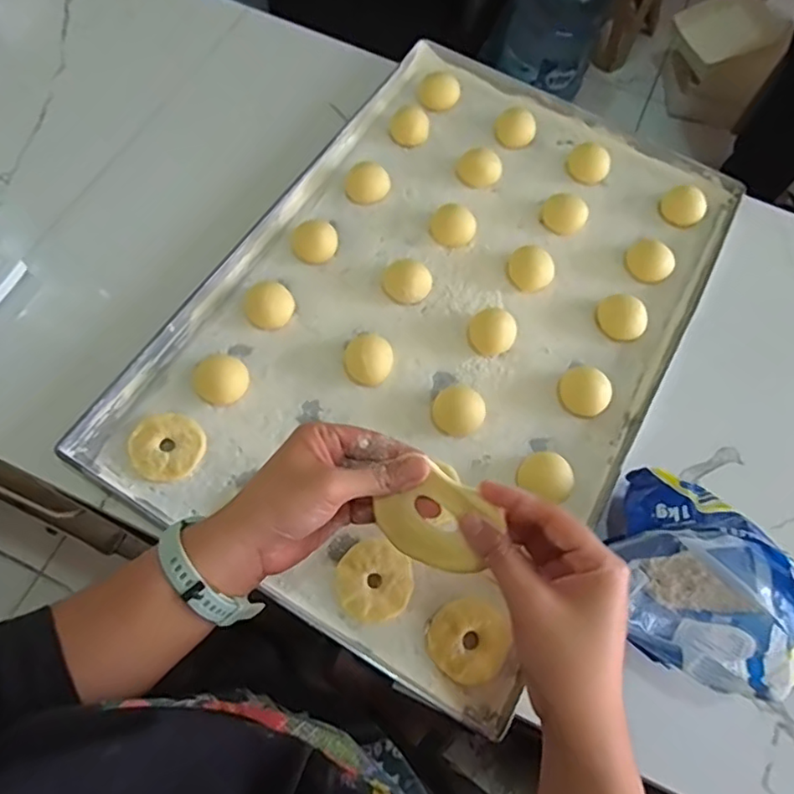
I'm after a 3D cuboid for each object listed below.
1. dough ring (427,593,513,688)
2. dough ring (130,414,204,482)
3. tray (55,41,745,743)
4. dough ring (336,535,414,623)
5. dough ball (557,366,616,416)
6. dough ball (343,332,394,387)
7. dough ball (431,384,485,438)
[{"bbox_3d":[0.058,0.185,0.461,0.058,0.010,0.065,41,71,13],"label":"dough ring"},{"bbox_3d":[-0.197,0.043,0.508,0.060,0.010,0.057,1,67,-3],"label":"dough ring"},{"bbox_3d":[0.052,-0.084,0.579,0.416,0.025,0.605,30,69,9],"label":"tray"},{"bbox_3d":[-0.018,0.147,0.475,0.059,0.007,0.061,1,67,-3],"label":"dough ring"},{"bbox_3d":[0.173,-0.004,0.552,0.046,0.027,0.041,39,70,13],"label":"dough ball"},{"bbox_3d":[-0.026,-0.034,0.548,0.044,0.021,0.042,1,67,-3],"label":"dough ball"},{"bbox_3d":[0.055,0.013,0.536,0.044,0.024,0.042,1,67,-3],"label":"dough ball"}]

